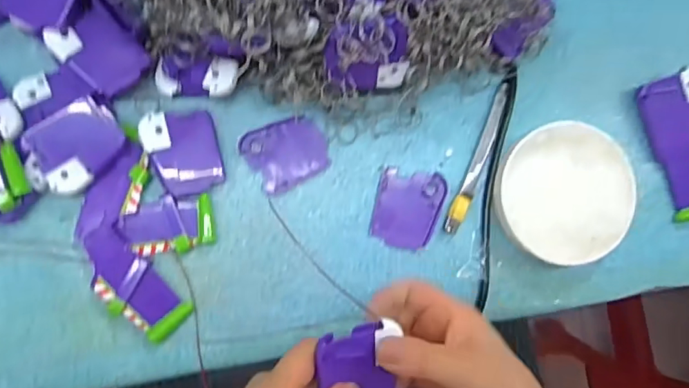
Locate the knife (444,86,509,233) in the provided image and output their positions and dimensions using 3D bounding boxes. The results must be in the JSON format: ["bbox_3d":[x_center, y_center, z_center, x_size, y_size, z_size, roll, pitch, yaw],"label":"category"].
[{"bbox_3d":[0.107,-0.029,0.404,0.016,0.010,0.127,21,86,-5],"label":"knife"}]

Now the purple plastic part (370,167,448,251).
[{"bbox_3d":[0.050,0.012,0.400,0.051,0.007,0.060,13,87,-6],"label":"purple plastic part"}]

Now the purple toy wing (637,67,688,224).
[{"bbox_3d":[0.279,-0.039,0.413,0.046,0.022,0.117,-19,90,-6],"label":"purple toy wing"}]

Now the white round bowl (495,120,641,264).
[{"bbox_3d":[0.170,-0.002,0.396,0.105,0.029,0.103,0,88,-6],"label":"white round bowl"}]

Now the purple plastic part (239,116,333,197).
[{"bbox_3d":[-0.044,-0.033,0.396,0.061,0.008,0.050,-28,91,-6],"label":"purple plastic part"}]

